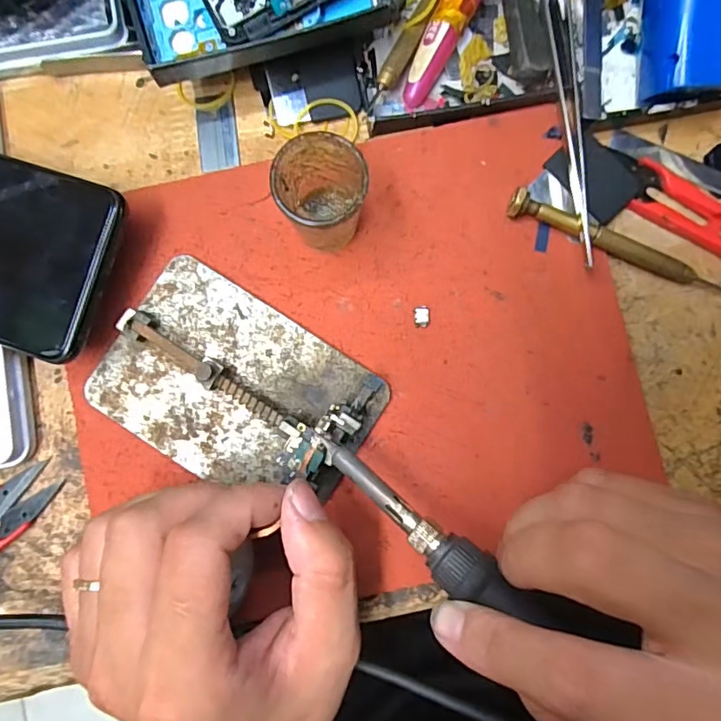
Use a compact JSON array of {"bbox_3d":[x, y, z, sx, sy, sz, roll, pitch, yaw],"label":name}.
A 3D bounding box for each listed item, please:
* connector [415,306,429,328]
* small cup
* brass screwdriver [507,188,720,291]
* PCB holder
[{"bbox_3d":[0.028,-0.020,0.240,0.007,0.004,0.009,2,86,-1],"label":"connector"},{"bbox_3d":[-0.016,-0.069,0.220,0.035,0.049,0.034,0,86,-1],"label":"small cup"},{"bbox_3d":[0.119,-0.052,0.240,0.110,0.012,0.010,23,86,1],"label":"brass screwdriver"},{"bbox_3d":[-0.054,0.014,0.229,0.115,0.021,0.078,32,86,1],"label":"PCB holder"}]

